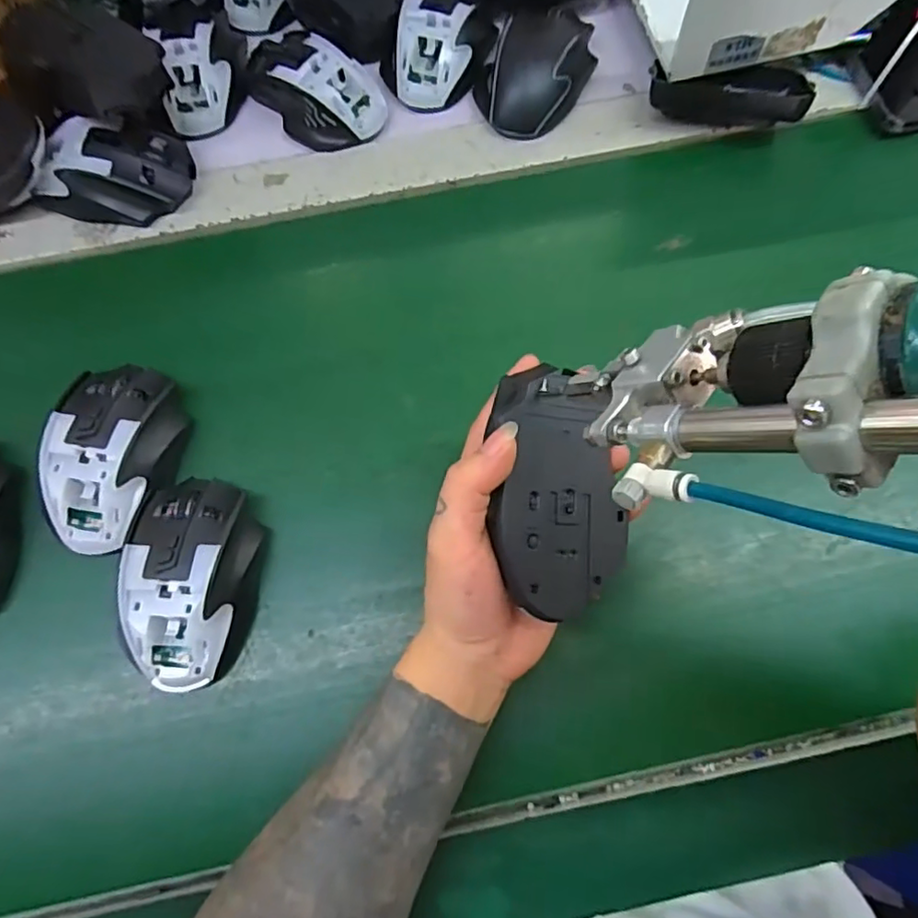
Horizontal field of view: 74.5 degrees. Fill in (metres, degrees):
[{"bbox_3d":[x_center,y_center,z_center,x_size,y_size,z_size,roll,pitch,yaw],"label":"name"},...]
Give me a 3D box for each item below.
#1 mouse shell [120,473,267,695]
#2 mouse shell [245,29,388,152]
[{"bbox_3d":[-0.151,0.069,0.345,0.065,0.041,0.114,-1,73,2],"label":"mouse shell"},{"bbox_3d":[-0.111,-0.281,0.449,0.117,0.034,0.070,35,78,11],"label":"mouse shell"}]

